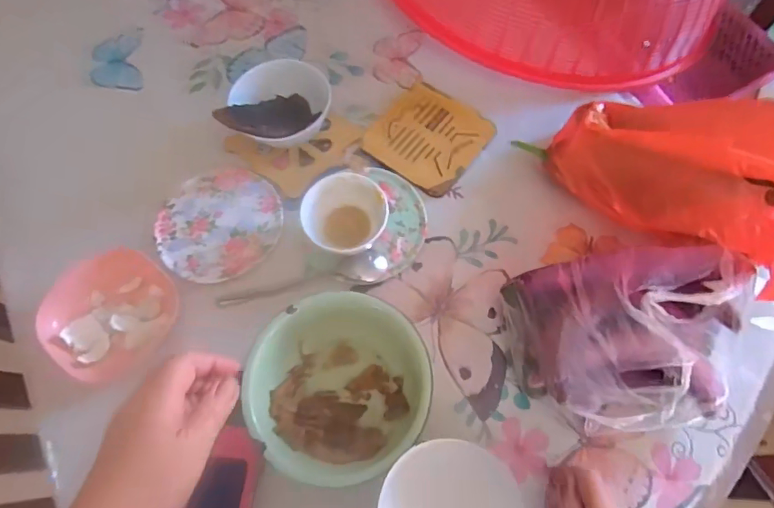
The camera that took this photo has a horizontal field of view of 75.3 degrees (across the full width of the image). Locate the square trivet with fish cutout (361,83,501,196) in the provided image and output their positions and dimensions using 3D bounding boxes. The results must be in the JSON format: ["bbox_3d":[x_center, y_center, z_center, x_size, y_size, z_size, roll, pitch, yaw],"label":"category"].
[{"bbox_3d":[0.057,-0.158,0.669,0.135,0.007,0.140,37,73,16],"label":"square trivet with fish cutout"}]

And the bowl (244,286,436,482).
[{"bbox_3d":[-0.051,0.139,0.529,0.182,0.073,0.180,1,62,-2],"label":"bowl"}]

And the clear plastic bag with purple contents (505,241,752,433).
[{"bbox_3d":[0.249,0.084,0.505,0.229,0.135,0.170,-6,66,-2],"label":"clear plastic bag with purple contents"}]

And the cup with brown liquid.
[{"bbox_3d":[-0.049,-0.039,0.589,0.095,0.049,0.100,-1,67,2],"label":"cup with brown liquid"}]

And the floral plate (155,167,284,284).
[{"bbox_3d":[-0.210,-0.044,0.626,0.151,0.012,0.157,-1,67,2],"label":"floral plate"}]

